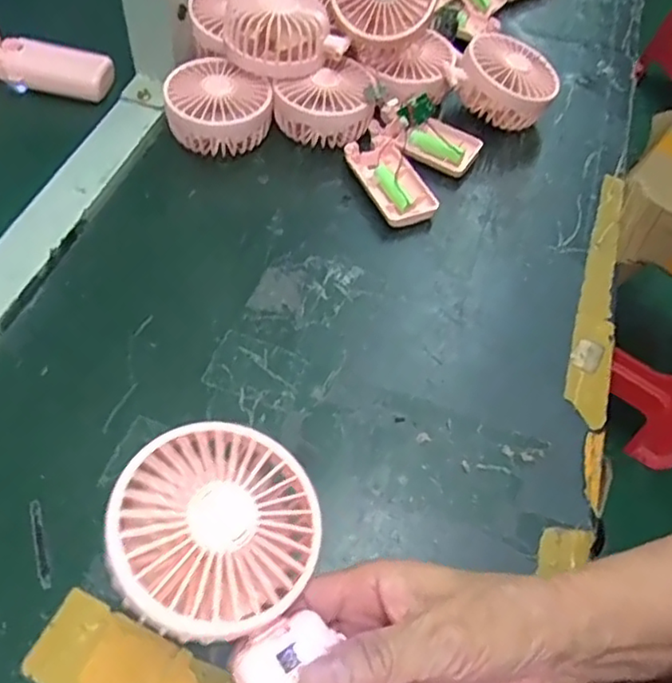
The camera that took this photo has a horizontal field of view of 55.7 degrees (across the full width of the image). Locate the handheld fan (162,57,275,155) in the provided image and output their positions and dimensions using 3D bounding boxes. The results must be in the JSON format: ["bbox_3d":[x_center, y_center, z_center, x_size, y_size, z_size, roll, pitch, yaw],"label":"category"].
[{"bbox_3d":[-0.099,-0.193,0.531,0.085,0.044,0.079,24,57,11],"label":"handheld fan"}]

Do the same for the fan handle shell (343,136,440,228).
[{"bbox_3d":[0.044,-0.130,0.516,0.046,0.015,0.092,-16,59,-16],"label":"fan handle shell"}]

